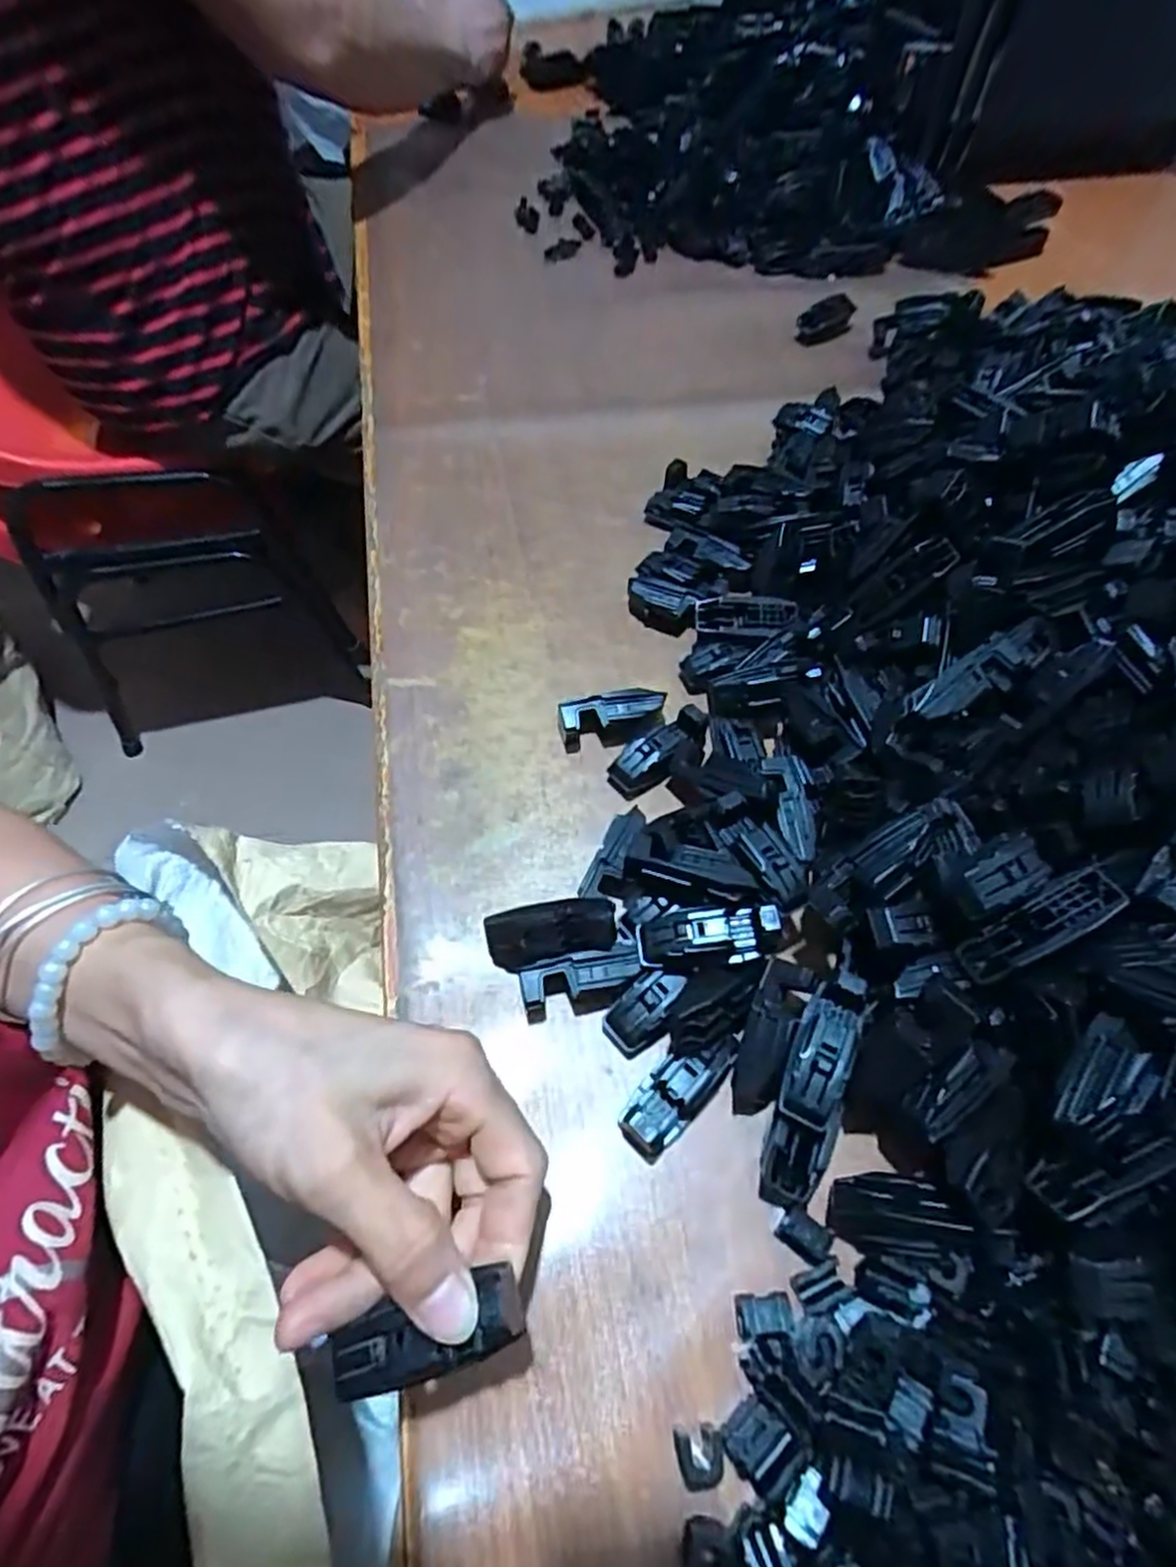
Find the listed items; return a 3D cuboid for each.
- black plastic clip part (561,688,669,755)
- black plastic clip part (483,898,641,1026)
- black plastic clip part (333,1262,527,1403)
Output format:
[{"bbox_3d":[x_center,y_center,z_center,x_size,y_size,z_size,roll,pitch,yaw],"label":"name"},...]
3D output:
[{"bbox_3d":[0.012,-0.031,0.351,0.050,0.022,0.018,-9,59,-7],"label":"black plastic clip part"},{"bbox_3d":[-0.010,0.068,0.285,0.054,0.025,0.041,-10,59,-8],"label":"black plastic clip part"},{"bbox_3d":[-0.043,0.148,0.192,0.054,0.008,0.018,-21,60,3],"label":"black plastic clip part"}]

